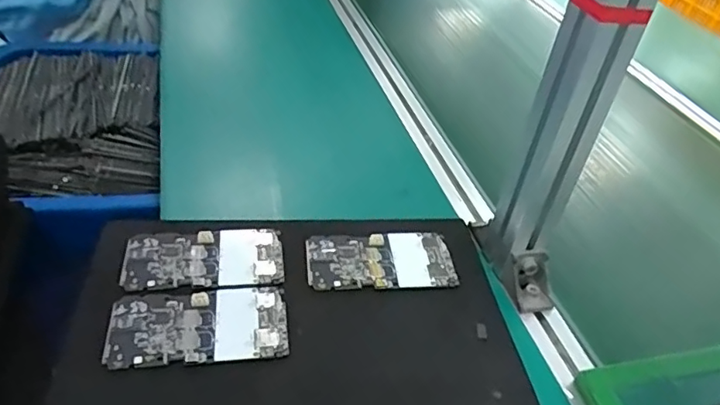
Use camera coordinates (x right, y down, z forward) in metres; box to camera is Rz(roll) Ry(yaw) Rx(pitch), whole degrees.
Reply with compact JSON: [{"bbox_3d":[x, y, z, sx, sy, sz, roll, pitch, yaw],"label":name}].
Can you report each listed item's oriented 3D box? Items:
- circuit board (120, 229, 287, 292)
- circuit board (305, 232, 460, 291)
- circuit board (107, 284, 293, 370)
[{"bbox_3d":[-0.135,0.047,0.484,0.131,0.010,0.065,0,41,-13],"label":"circuit board"},{"bbox_3d":[0.019,0.051,0.504,0.130,0.006,0.068,1,40,-12],"label":"circuit board"},{"bbox_3d":[-0.124,0.095,0.432,0.131,0.010,0.069,-1,41,-14],"label":"circuit board"}]

